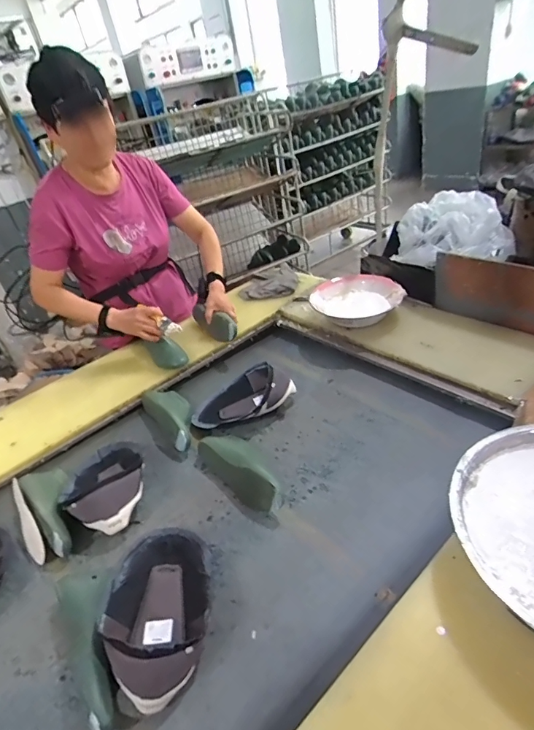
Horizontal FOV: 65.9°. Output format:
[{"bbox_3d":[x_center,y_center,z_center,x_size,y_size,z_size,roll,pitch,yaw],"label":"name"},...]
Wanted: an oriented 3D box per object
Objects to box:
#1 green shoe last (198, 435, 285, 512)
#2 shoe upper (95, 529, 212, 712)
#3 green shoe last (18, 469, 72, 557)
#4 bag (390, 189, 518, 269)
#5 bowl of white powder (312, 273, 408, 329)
[{"bbox_3d":[-0.045,0.201,0.827,0.088,0.080,0.251,-31,41,-28],"label":"green shoe last"},{"bbox_3d":[-0.162,0.351,0.626,0.143,0.089,0.259,-9,35,0],"label":"shoe upper"},{"bbox_3d":[-0.428,0.271,0.829,0.081,0.068,0.236,-33,42,-30],"label":"green shoe last"},{"bbox_3d":[0.559,-0.403,1.243,0.299,0.154,0.297,-28,37,-22],"label":"bag"},{"bbox_3d":[0.275,-0.173,1.213,0.225,0.105,0.246,-22,37,-17],"label":"bowl of white powder"}]

